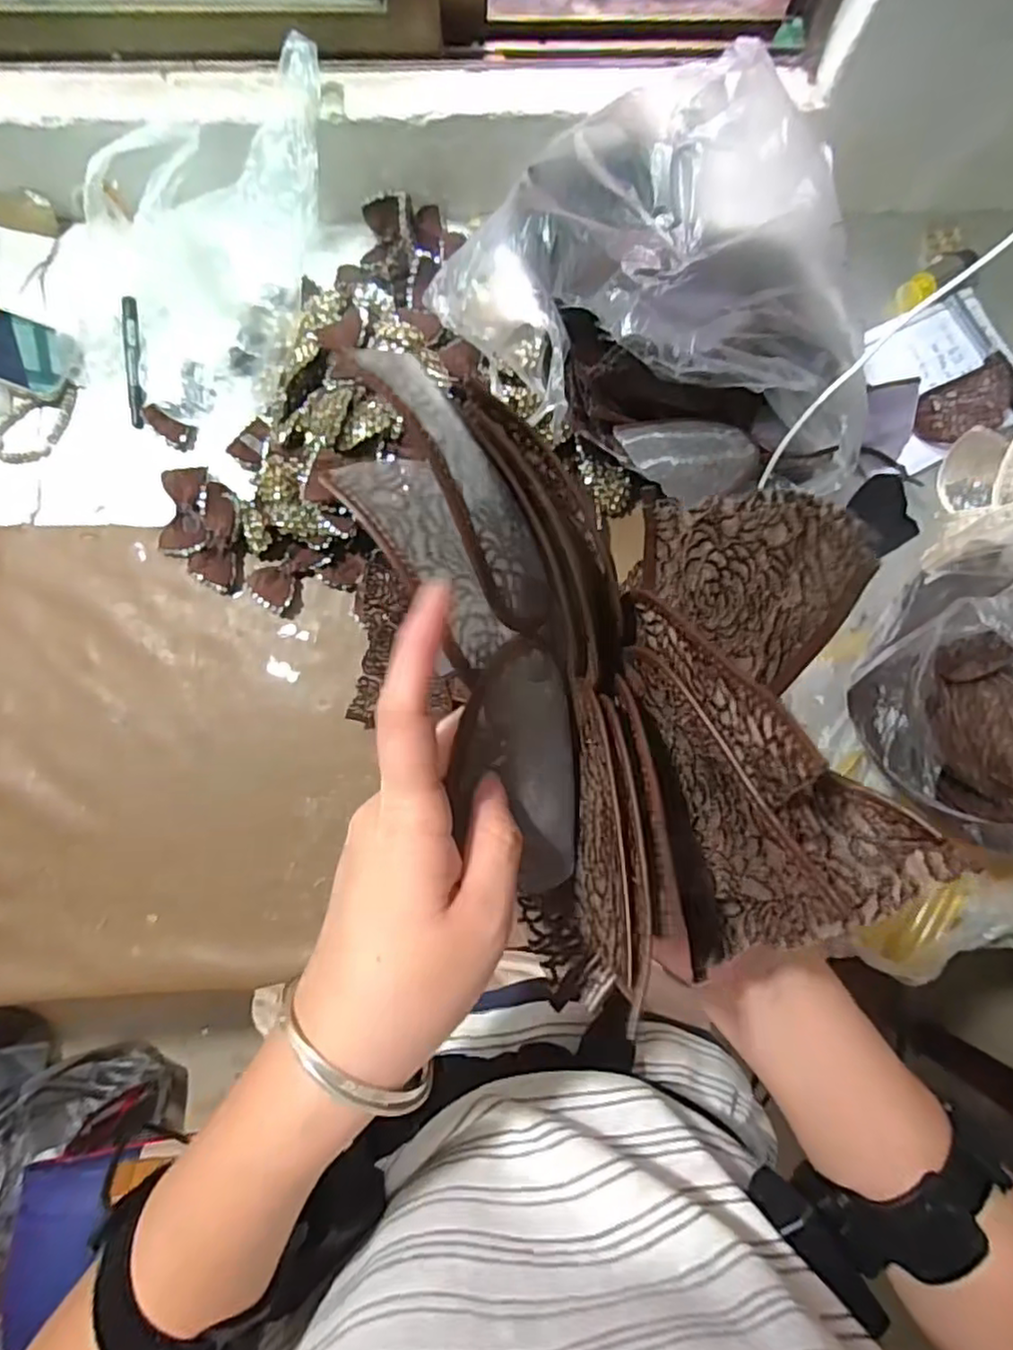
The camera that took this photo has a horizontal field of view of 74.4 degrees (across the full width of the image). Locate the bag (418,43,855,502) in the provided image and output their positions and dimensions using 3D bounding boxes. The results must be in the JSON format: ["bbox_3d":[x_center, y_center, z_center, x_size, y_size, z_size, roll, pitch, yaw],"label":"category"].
[{"bbox_3d":[0.141,-0.315,0.557,0.384,0.199,0.251,16,83,0],"label":"bag"}]

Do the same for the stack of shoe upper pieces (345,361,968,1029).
[{"bbox_3d":[0.039,-0.002,0.253,0.142,0.101,0.233,-25,85,-5],"label":"stack of shoe upper pieces"}]

